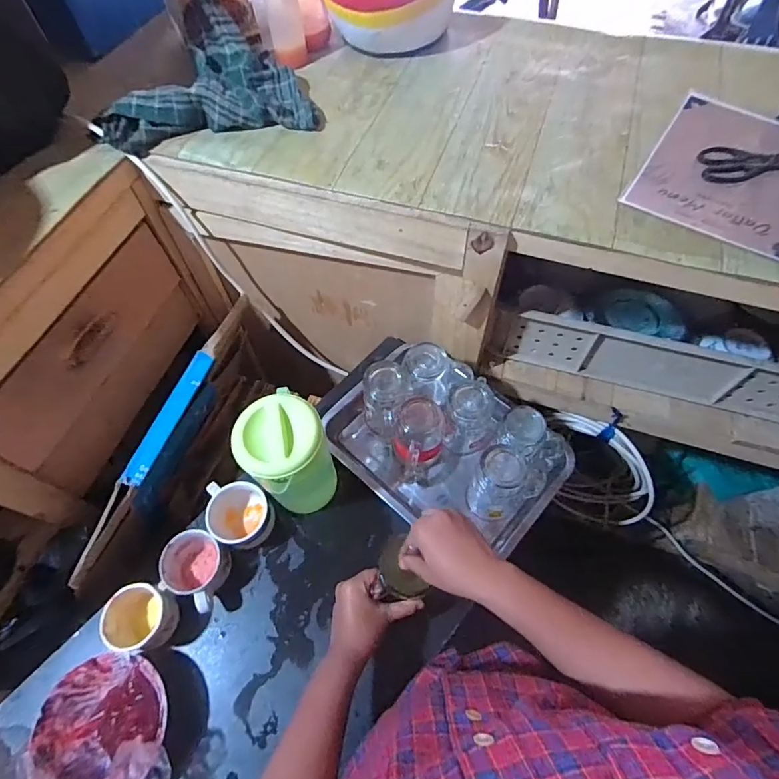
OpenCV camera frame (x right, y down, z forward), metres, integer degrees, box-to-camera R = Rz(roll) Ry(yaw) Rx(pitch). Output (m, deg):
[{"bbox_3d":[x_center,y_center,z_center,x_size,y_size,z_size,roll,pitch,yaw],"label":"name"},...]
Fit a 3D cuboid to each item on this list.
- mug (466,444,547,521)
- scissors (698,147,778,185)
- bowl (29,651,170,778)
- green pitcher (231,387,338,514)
[{"bbox_3d":[0.165,0.134,0.661,0.097,0.127,0.073,-26,64,-11],"label":"mug"},{"bbox_3d":[0.525,-0.322,0.631,0.219,0.014,0.069,-13,62,-5],"label":"scissors"},{"bbox_3d":[-0.336,0.401,0.542,0.143,0.068,0.150,-1,62,1],"label":"bowl"},{"bbox_3d":[-0.135,0.093,0.628,0.103,0.179,0.105,38,69,19],"label":"green pitcher"}]

